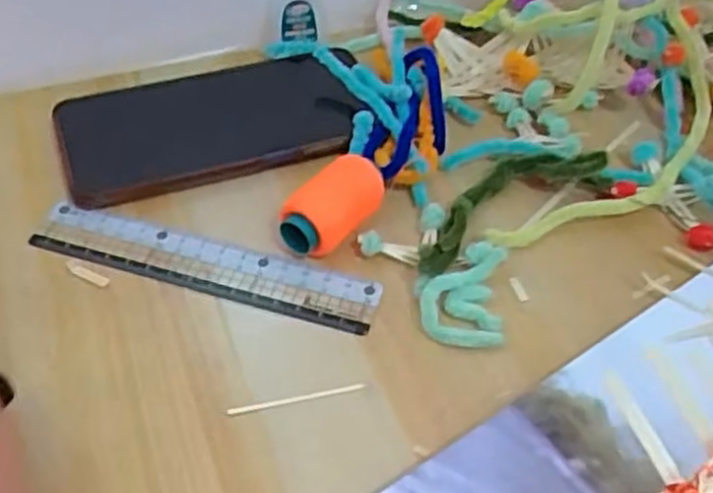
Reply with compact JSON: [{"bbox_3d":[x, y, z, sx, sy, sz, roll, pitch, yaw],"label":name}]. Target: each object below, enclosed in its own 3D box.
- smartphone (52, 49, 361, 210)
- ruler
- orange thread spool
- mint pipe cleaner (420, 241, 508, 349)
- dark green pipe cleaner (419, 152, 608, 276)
[{"bbox_3d":[-0.073,-0.065,0.411,0.163,0.011,0.083,-15,49,-14],"label":"smartphone"},{"bbox_3d":[-0.067,0.008,0.349,0.154,0.004,0.028,15,53,9],"label":"ruler"},{"bbox_3d":[-0.009,-0.016,0.353,0.025,0.030,0.052,35,56,27],"label":"orange thread spool"},{"bbox_3d":[0.046,0.019,0.336,0.034,0.011,0.051,6,48,5],"label":"mint pipe cleaner"},{"bbox_3d":[0.064,-0.022,0.363,0.104,0.022,0.036,-28,53,-24],"label":"dark green pipe cleaner"}]

